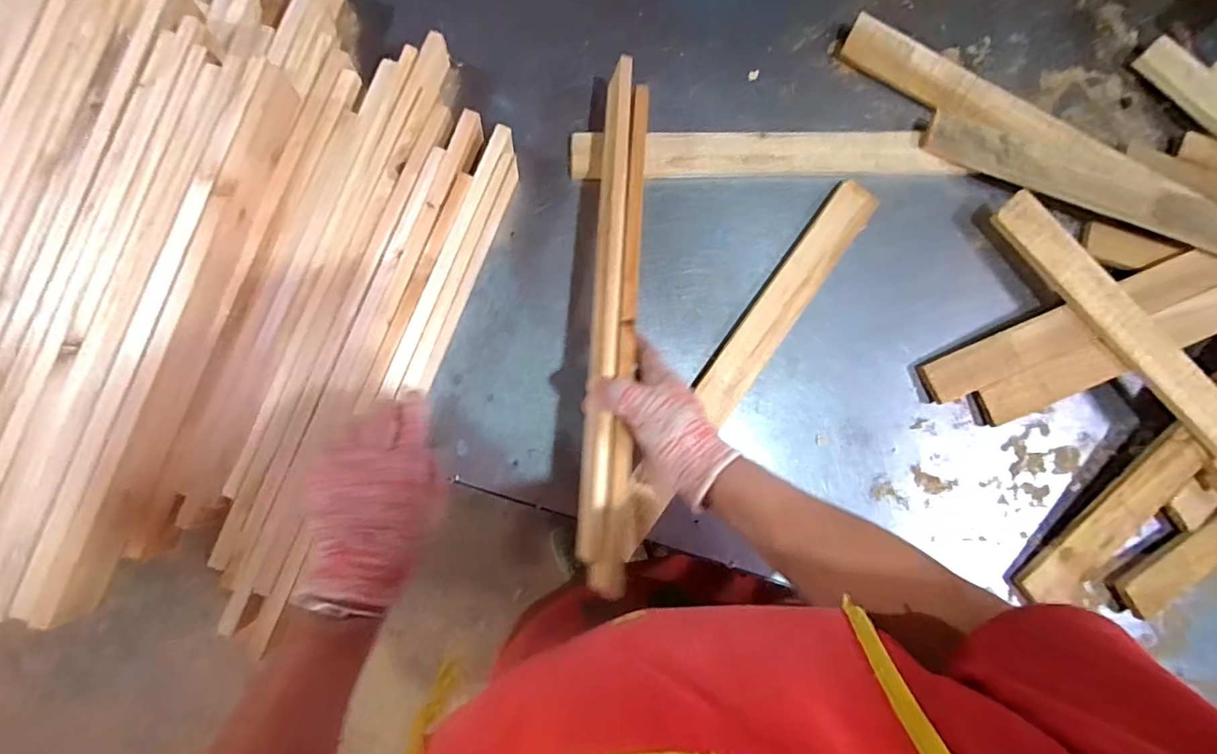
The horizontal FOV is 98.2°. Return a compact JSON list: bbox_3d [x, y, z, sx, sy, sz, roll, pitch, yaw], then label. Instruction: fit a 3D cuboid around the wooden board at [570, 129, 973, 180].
[{"bbox_3d":[0.182,-0.256,0.610,0.448,0.027,0.055,-3,84,-7],"label":"wooden board"}]

